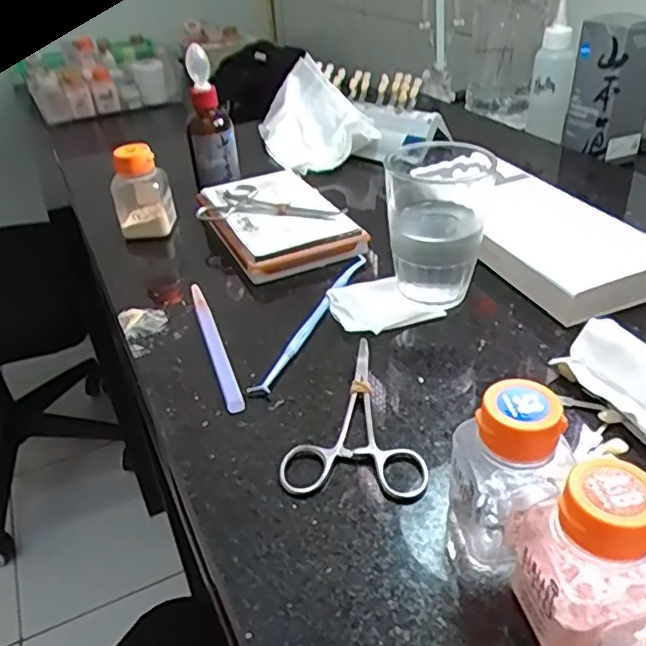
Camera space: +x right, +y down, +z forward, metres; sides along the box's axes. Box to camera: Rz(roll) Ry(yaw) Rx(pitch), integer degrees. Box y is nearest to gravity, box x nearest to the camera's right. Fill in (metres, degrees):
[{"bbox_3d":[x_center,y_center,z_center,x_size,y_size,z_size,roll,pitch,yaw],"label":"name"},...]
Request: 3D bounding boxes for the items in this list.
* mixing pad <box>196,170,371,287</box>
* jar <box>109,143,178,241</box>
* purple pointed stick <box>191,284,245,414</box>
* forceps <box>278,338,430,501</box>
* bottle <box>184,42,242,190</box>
[{"bbox_3d":[-0.042,-0.089,0.517,0.099,0.016,0.153,-18,37,-19],"label":"mixing pad"},{"bbox_3d":[-0.152,-0.111,0.524,0.046,0.072,0.037,-12,37,-8],"label":"jar"},{"bbox_3d":[-0.070,0.011,0.398,0.009,0.006,0.136,-14,36,-14],"label":"purple pointed stick"},{"bbox_3d":[0.015,0.046,0.336,0.070,0.005,0.116,-2,35,3],"label":"forceps"},{"bbox_3d":[-0.104,-0.181,0.566,0.044,0.116,0.040,-9,36,-4],"label":"bottle"}]

